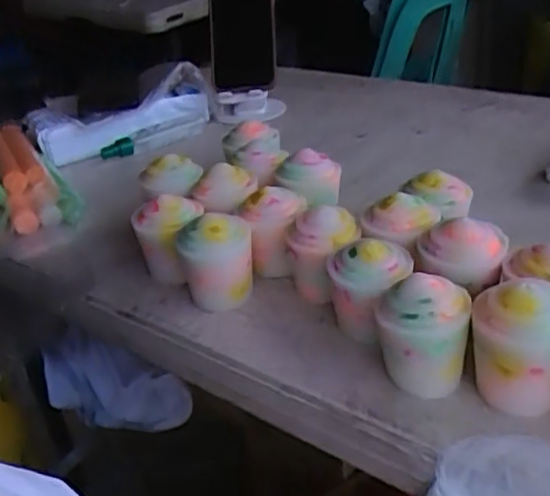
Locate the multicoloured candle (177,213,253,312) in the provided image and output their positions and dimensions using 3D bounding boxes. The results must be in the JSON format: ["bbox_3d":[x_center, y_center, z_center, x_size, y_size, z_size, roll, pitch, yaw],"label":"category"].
[{"bbox_3d":[-0.044,0.010,0.504,0.056,0.075,0.047,-10,32,-3],"label":"multicoloured candle"}]

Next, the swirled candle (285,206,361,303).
[{"bbox_3d":[0.037,0.009,0.492,0.050,0.069,0.050,-10,32,-4],"label":"swirled candle"}]

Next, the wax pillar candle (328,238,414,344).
[{"bbox_3d":[0.065,0.034,0.446,0.053,0.070,0.054,-2,32,10],"label":"wax pillar candle"}]

